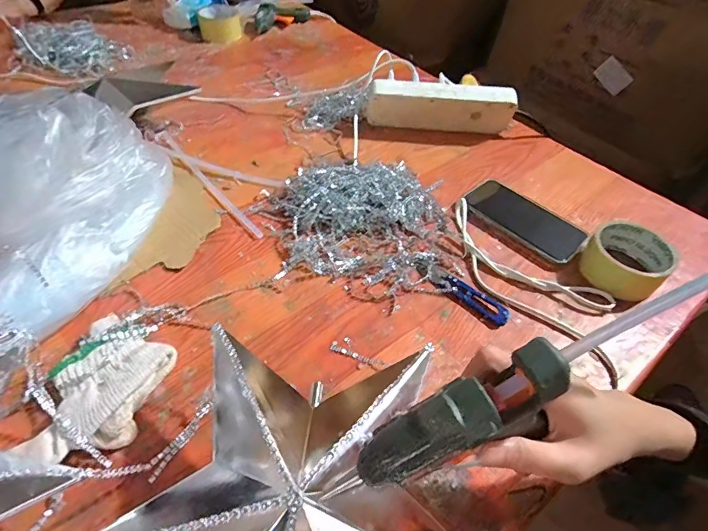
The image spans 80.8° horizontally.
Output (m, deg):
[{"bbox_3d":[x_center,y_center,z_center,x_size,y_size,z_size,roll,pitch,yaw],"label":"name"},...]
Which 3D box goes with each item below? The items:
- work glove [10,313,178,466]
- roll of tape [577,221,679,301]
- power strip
[{"bbox_3d":[-0.208,0.101,0.347,0.080,0.029,0.123,10,48,4],"label":"work glove"},{"bbox_3d":[0.308,-0.007,0.474,0.082,0.044,0.089,2,48,-3],"label":"roll of tape"},{"bbox_3d":[0.133,-0.244,0.644,0.226,0.071,0.048,5,48,-1],"label":"power strip"}]

